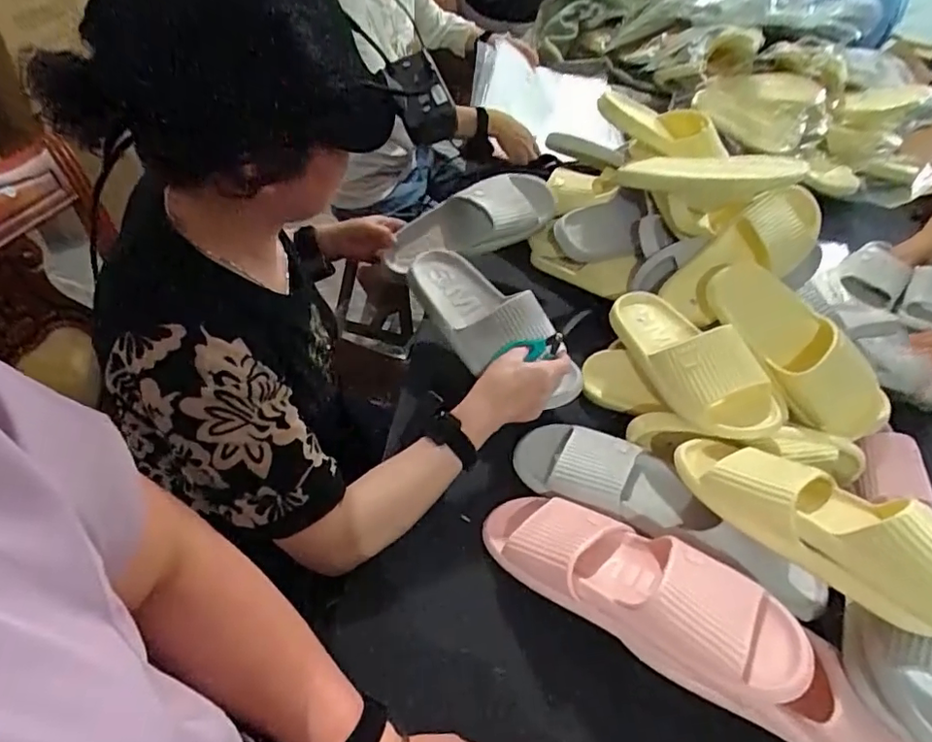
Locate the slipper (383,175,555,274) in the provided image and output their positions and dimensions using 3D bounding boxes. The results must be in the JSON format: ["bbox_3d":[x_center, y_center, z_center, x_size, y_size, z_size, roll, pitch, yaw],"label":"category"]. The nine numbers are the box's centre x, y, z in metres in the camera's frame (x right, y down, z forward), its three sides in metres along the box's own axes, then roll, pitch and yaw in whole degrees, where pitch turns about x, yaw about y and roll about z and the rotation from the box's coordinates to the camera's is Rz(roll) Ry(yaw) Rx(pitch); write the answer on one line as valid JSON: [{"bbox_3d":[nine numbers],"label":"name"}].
[{"bbox_3d":[0.009,-0.235,0.904,0.289,0.076,0.122,-22,51,-5],"label":"slipper"}]

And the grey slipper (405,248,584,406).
[{"bbox_3d":[0.034,-0.068,0.757,0.104,0.102,0.285,-26,55,-28],"label":"grey slipper"}]

